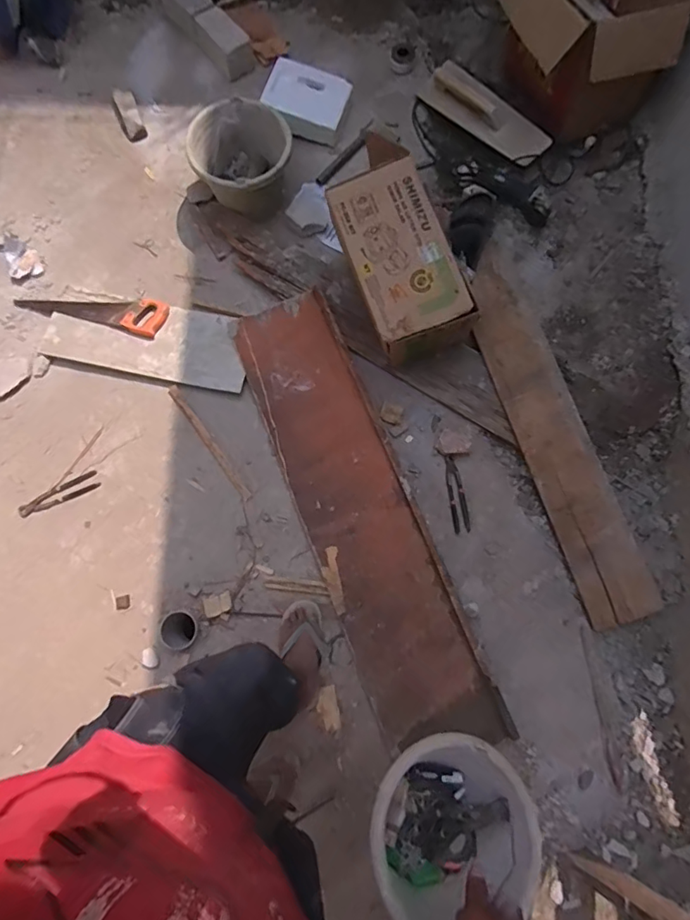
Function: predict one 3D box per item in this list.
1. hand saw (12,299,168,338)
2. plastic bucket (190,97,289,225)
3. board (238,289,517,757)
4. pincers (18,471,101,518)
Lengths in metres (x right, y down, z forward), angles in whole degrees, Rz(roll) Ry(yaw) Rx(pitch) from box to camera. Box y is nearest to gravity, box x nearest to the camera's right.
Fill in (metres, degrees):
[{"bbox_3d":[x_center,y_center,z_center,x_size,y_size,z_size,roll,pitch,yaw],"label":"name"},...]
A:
[{"bbox_3d":[-0.769,-0.469,1.537,0.461,0.024,0.115,13,79,4],"label":"hand saw"},{"bbox_3d":[-0.298,-0.881,1.505,0.270,0.202,0.272,0,76,-1],"label":"plastic bucket"},{"bbox_3d":[0.030,0.136,1.384,0.289,0.028,1.274,-24,78,4],"label":"board"},{"bbox_3d":[-0.807,0.096,1.426,0.221,0.026,0.057,-25,79,-4],"label":"pincers"}]

